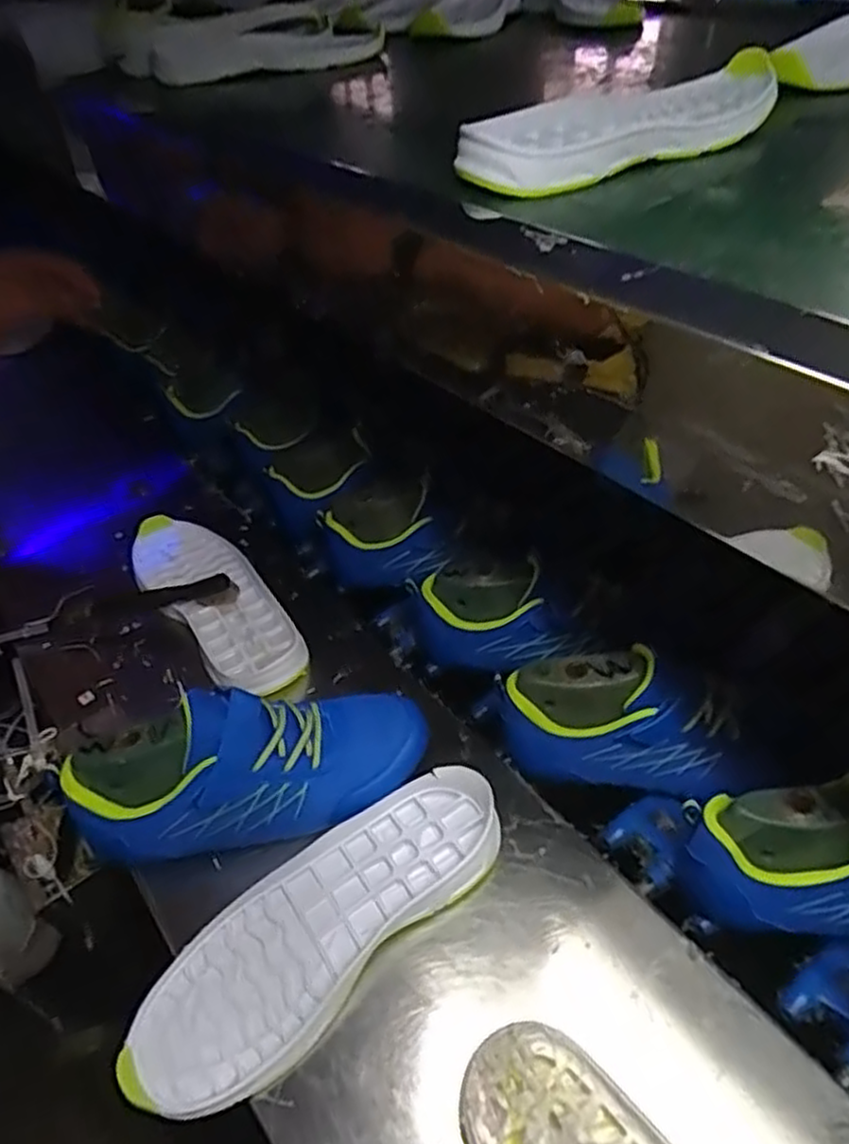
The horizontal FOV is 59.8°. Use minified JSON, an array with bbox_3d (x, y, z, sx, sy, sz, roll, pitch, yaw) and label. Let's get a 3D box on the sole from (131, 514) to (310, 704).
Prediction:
[{"bbox_3d":[-0.184,0.020,0.655,0.090,0.025,0.259,-34,54,-23],"label":"sole"}]

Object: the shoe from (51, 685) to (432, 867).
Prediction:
[{"bbox_3d":[-0.113,0.131,0.488,0.223,0.099,0.073,-14,49,-8],"label":"shoe"}]

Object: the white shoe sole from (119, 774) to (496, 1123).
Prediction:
[{"bbox_3d":[-0.058,0.210,0.447,0.249,0.023,0.090,-36,55,-24],"label":"white shoe sole"}]

